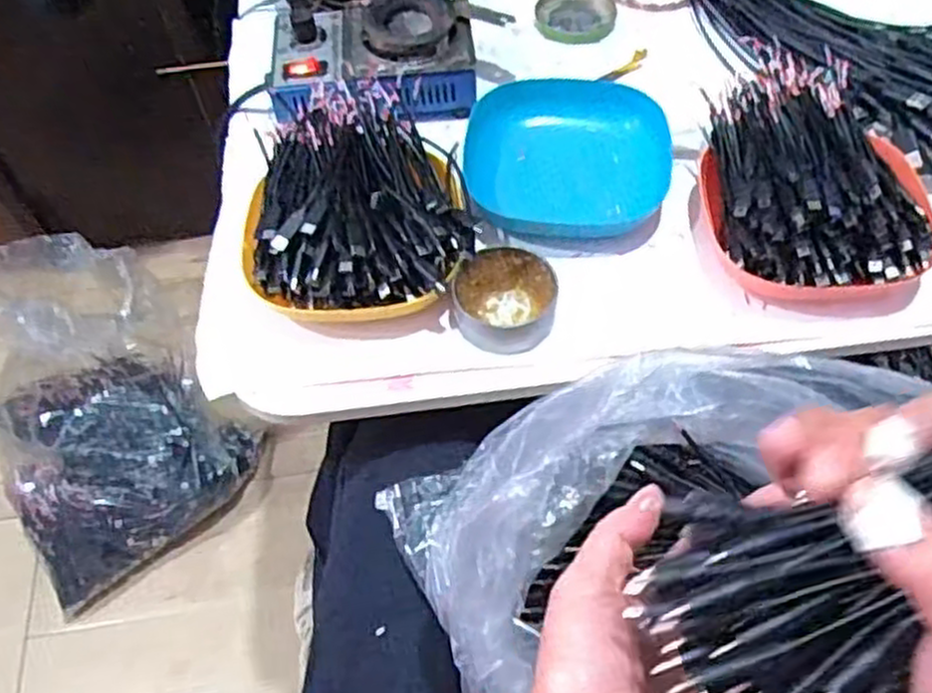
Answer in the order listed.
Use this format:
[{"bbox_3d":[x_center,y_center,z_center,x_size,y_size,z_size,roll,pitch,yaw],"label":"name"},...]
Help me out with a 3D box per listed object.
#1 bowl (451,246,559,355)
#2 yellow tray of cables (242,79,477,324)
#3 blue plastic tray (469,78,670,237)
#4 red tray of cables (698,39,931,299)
[{"bbox_3d":[0.024,-0.028,0.493,0.062,0.029,0.062,-1,58,2],"label":"bowl"},{"bbox_3d":[-0.071,-0.095,0.515,0.139,0.062,0.173,-10,58,-3],"label":"yellow tray of cables"},{"bbox_3d":[0.069,-0.135,0.562,0.136,0.028,0.125,-3,58,1],"label":"blue plastic tray"},{"bbox_3d":[0.222,-0.113,0.509,0.135,0.076,0.192,9,59,9],"label":"red tray of cables"}]

